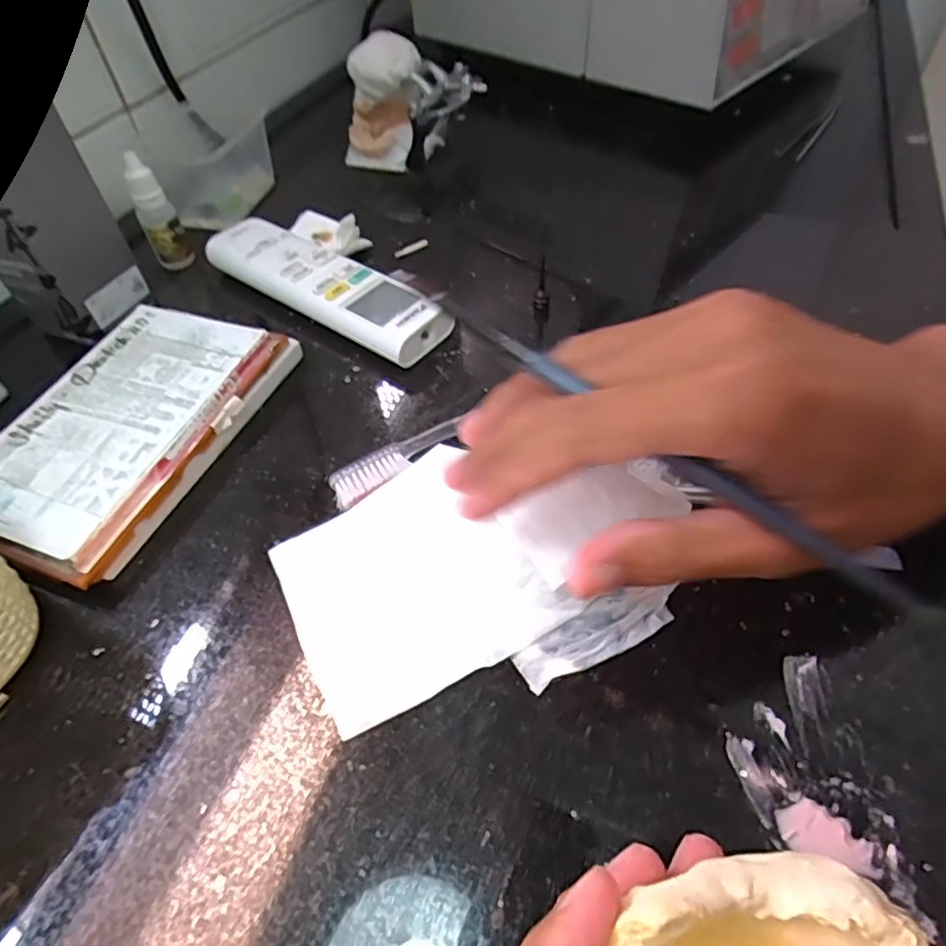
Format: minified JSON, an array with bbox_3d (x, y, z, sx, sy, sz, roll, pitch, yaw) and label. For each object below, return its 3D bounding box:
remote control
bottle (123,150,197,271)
[{"bbox_3d":[-0.092,-0.113,0.360,0.173,0.024,0.048,32,60,27],"label":"remote control"},{"bbox_3d":[-0.218,-0.179,0.409,0.019,0.072,0.019,22,56,21],"label":"bottle"}]

